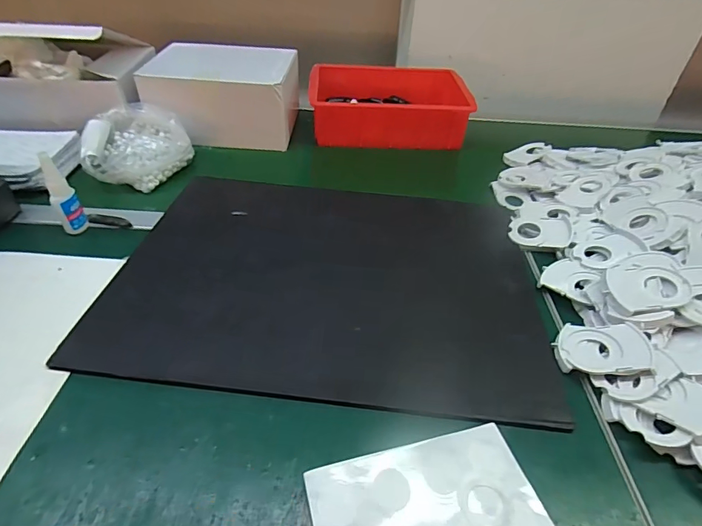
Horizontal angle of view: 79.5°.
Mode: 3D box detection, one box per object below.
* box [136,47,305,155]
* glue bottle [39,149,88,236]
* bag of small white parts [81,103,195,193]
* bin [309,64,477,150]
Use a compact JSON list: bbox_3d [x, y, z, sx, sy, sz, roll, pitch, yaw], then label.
[{"bbox_3d":[-0.223,-0.307,0.773,0.240,0.121,0.176,8,40,3],"label":"box"},{"bbox_3d":[-0.360,-0.083,0.530,0.027,0.112,0.026,-20,46,-27],"label":"glue bottle"},{"bbox_3d":[-0.338,-0.182,0.664,0.121,0.072,0.163,21,43,18],"label":"bag of small white parts"},{"bbox_3d":[0.071,-0.304,0.804,0.294,0.076,0.207,-2,41,-8],"label":"bin"}]

